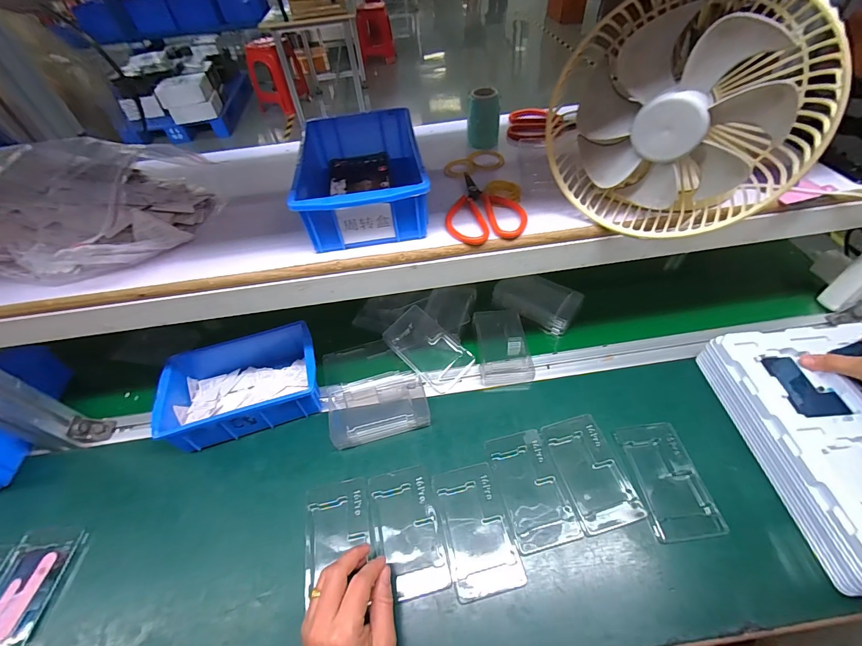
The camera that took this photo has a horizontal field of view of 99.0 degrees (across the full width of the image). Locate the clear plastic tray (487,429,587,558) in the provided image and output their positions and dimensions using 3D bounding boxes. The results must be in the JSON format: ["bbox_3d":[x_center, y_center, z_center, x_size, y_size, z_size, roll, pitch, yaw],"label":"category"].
[{"bbox_3d":[0.118,0.194,0.439,0.073,0.008,0.126,-12,49,-5],"label":"clear plastic tray"}]

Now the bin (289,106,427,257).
[{"bbox_3d":[-0.079,-0.172,0.424,0.126,0.060,0.189,-9,49,-2],"label":"bin"}]

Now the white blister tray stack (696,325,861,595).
[{"bbox_3d":[0.544,0.125,0.420,0.308,0.059,0.274,-5,51,1],"label":"white blister tray stack"}]

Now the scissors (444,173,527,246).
[{"bbox_3d":[0.057,-0.133,0.420,0.083,0.011,0.116,-7,49,0],"label":"scissors"}]

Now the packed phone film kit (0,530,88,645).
[{"bbox_3d":[-0.449,0.296,0.400,0.070,0.022,0.122,-3,49,3],"label":"packed phone film kit"}]

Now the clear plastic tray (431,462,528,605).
[{"bbox_3d":[0.050,0.229,0.416,0.073,0.007,0.128,-12,49,-5],"label":"clear plastic tray"}]

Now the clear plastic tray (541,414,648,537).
[{"bbox_3d":[0.194,0.177,0.446,0.074,0.010,0.127,-12,49,-5],"label":"clear plastic tray"}]

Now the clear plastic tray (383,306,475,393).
[{"bbox_3d":[-0.006,0.038,0.560,0.076,0.016,0.134,-43,69,-12],"label":"clear plastic tray"}]

